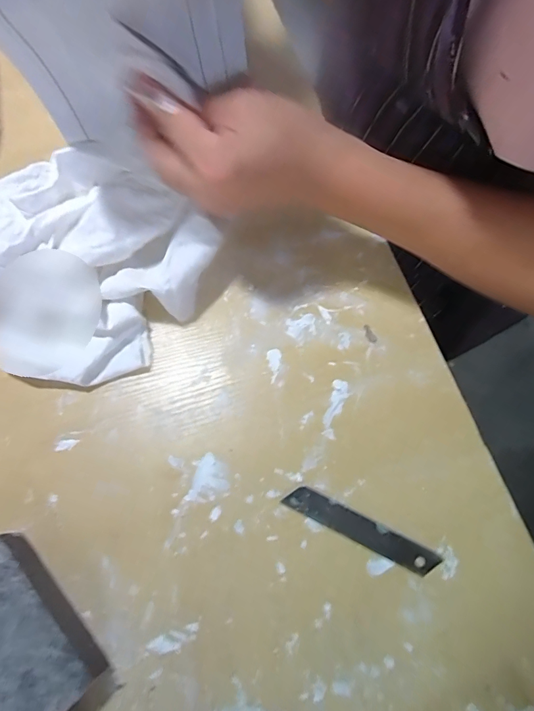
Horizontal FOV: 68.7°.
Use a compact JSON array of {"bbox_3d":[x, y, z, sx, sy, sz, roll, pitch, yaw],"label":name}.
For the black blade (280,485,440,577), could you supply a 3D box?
[{"bbox_3d":[0.059,0.110,0.248,0.097,0.004,0.016,24,77,10],"label":"black blade"}]

